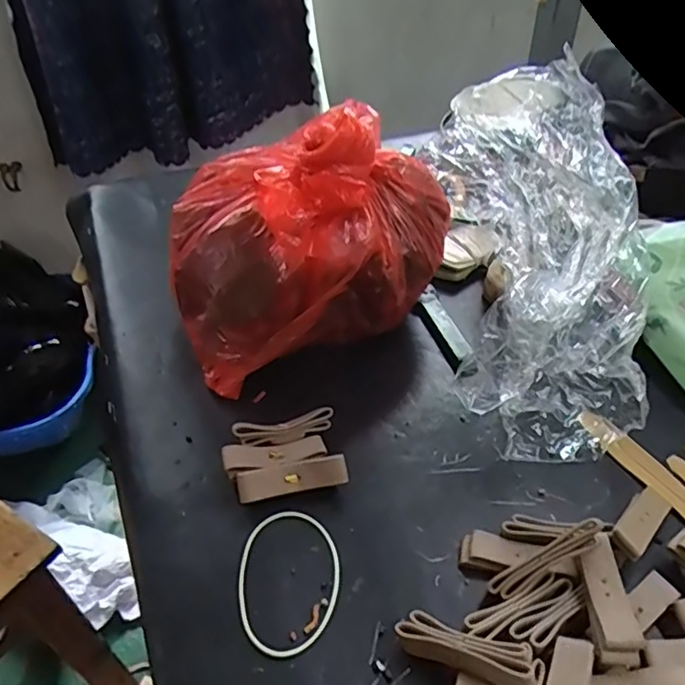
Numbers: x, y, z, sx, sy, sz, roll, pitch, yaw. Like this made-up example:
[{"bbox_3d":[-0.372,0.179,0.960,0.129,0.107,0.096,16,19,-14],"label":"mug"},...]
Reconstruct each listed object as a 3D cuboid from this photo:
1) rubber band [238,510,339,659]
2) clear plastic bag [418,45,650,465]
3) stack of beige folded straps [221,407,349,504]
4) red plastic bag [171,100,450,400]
[{"bbox_3d":[-0.030,0.132,0.330,0.055,0.004,0.083,4,41,1],"label":"rubber band"},{"bbox_3d":[0.150,-0.100,0.463,0.133,0.099,0.370,-1,53,1],"label":"clear plastic bag"},{"bbox_3d":[-0.038,0.075,0.381,0.071,0.027,0.052,-10,42,-9],"label":"stack of beige folded straps"},{"bbox_3d":[-0.027,-0.082,0.452,0.205,0.164,0.143,-13,43,-14],"label":"red plastic bag"}]

